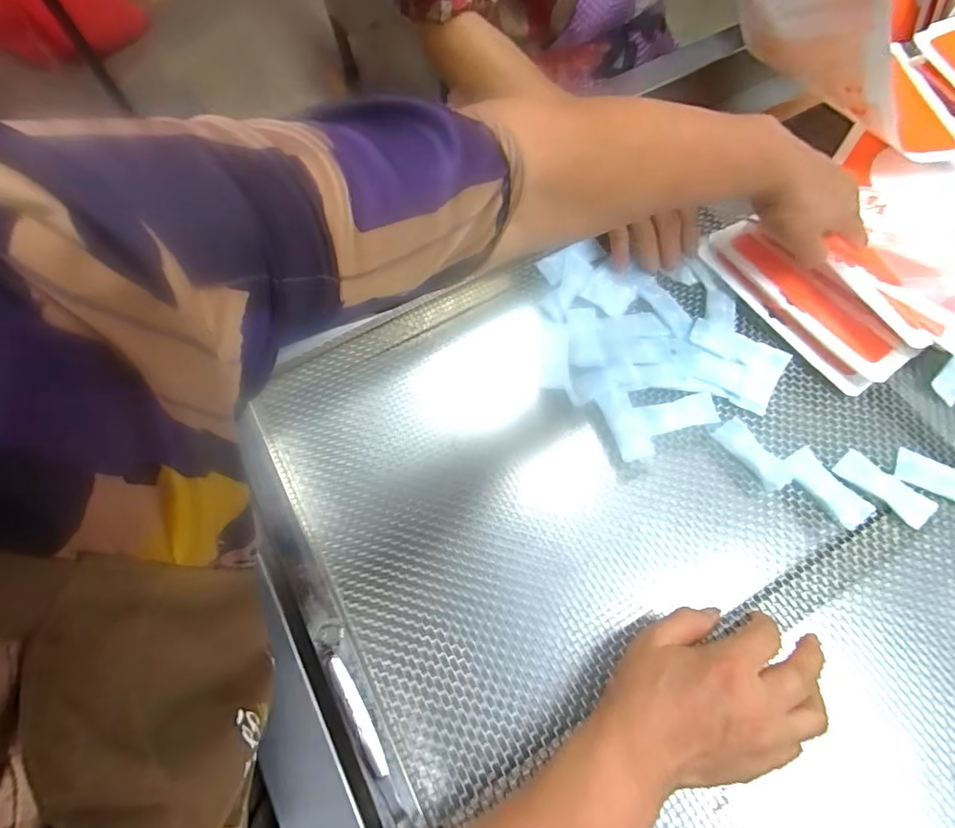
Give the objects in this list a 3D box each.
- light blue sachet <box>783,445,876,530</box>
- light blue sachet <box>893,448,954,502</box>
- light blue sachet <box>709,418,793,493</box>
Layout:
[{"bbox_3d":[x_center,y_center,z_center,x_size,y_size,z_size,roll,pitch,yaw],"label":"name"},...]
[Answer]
[{"bbox_3d":[0.282,0.058,0.409,0.028,0.009,0.068,-30,67,-11],"label":"light blue sachet"},{"bbox_3d":[0.371,0.055,0.403,0.070,0.008,0.029,23,68,13],"label":"light blue sachet"},{"bbox_3d":[0.233,0.032,0.431,0.027,0.004,0.069,-33,67,-12],"label":"light blue sachet"}]

